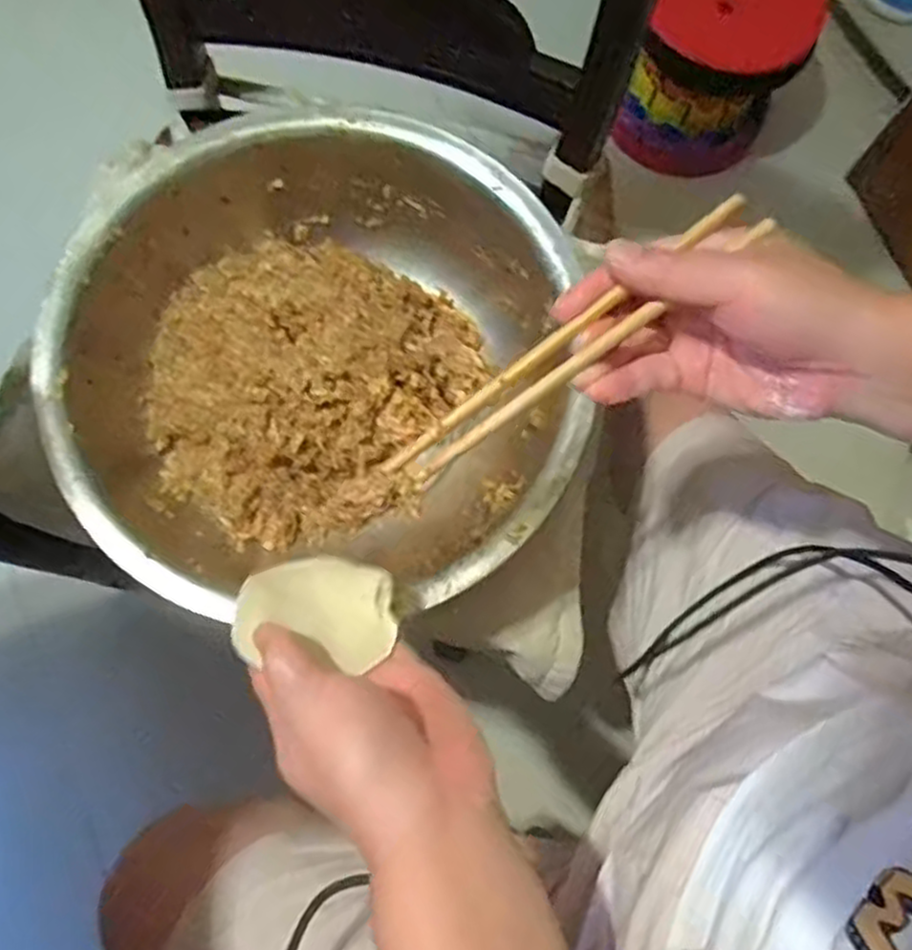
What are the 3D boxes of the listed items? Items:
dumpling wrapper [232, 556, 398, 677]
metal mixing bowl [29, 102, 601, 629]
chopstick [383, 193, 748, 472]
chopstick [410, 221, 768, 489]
[{"bbox_3d":[-0.069,0.063,0.370,0.075,0.009,0.065,8,38,-16],"label":"dumpling wrapper"},{"bbox_3d":[-0.093,-0.076,0.502,0.308,0.096,0.303,0,76,-2],"label":"metal mixing bowl"},{"bbox_3d":[0.052,-0.064,0.343,0.191,0.009,0.007,-37,79,6],"label":"chopstick"},{"bbox_3d":[0.059,-0.054,0.336,0.189,0.007,0.007,-36,79,9],"label":"chopstick"}]

